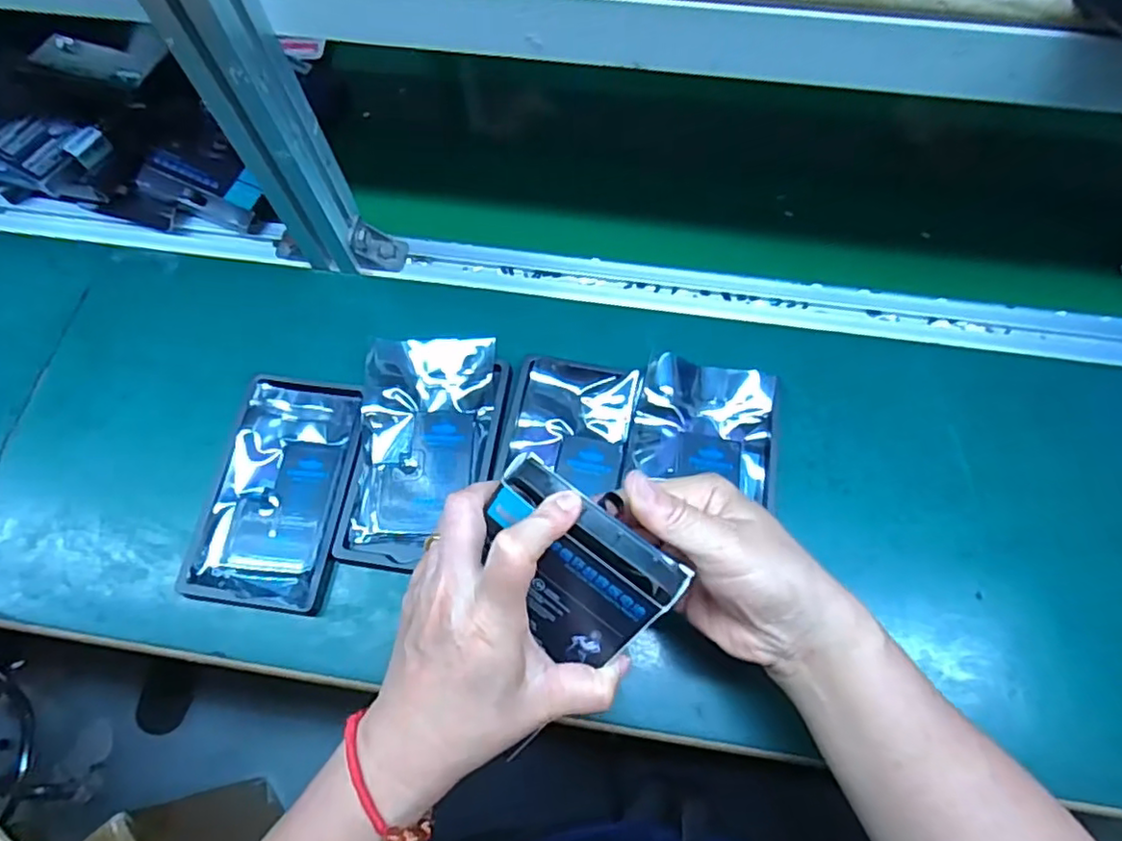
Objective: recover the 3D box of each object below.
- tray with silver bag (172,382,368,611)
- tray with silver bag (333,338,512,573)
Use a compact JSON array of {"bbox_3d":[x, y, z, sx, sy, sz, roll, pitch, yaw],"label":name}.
[{"bbox_3d":[-0.193,0.046,0.438,0.092,0.017,0.160,7,66,4],"label":"tray with silver bag"},{"bbox_3d":[-0.095,0.019,0.445,0.101,0.015,0.164,3,66,2],"label":"tray with silver bag"}]

